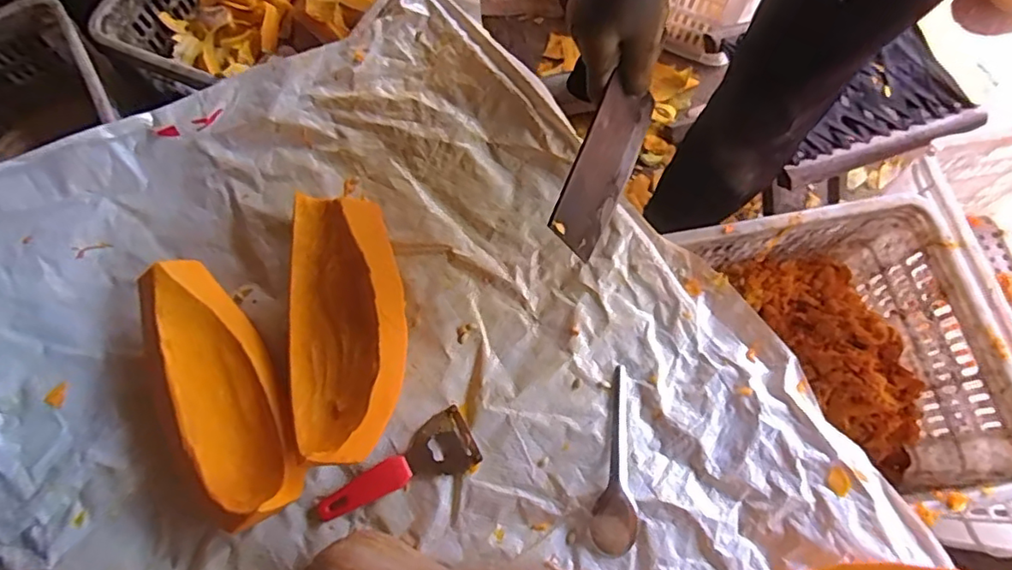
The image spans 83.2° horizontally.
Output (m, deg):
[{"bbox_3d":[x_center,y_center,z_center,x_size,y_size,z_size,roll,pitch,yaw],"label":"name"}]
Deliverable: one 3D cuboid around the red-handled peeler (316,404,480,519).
[{"bbox_3d":[-0.095,0.176,0.519,0.148,0.011,0.055,-34,73,-10],"label":"red-handled peeler"}]

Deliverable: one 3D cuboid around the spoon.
[{"bbox_3d":[0.097,0.158,0.524,0.039,0.016,0.165,1,71,2],"label":"spoon"}]

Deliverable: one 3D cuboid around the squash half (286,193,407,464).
[{"bbox_3d":[-0.155,0.040,0.535,0.120,0.066,0.247,-8,71,-1],"label":"squash half"}]

